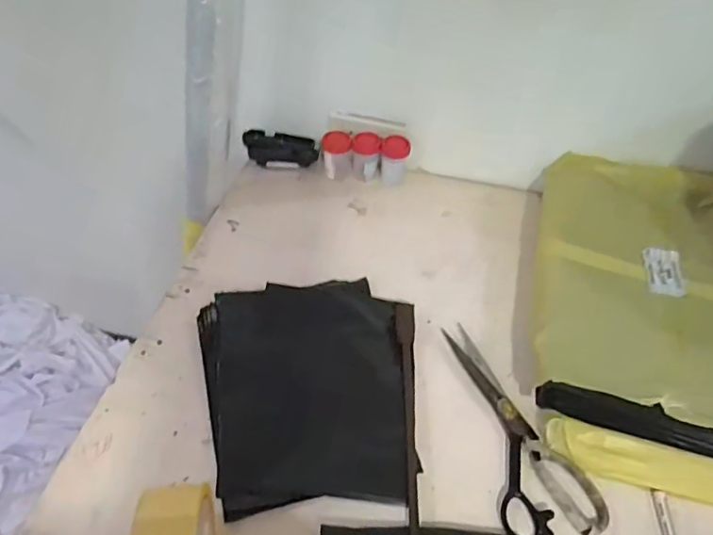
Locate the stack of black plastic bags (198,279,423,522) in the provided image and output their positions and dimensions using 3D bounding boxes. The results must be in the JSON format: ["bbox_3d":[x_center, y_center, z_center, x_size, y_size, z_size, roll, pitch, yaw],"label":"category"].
[{"bbox_3d":[-0.052,0.125,0.585,0.235,0.012,0.268,-3,49,-5],"label":"stack of black plastic bags"}]

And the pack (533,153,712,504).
[{"bbox_3d":[0.343,0.038,0.631,0.264,0.082,0.436,10,49,7],"label":"pack"}]

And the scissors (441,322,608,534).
[{"bbox_3d":[0.169,0.163,0.558,0.096,0.011,0.235,-8,50,-10],"label":"scissors"}]

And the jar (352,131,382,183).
[{"bbox_3d":[0.015,-0.166,0.798,0.042,0.069,0.039,1,49,-1],"label":"jar"}]

